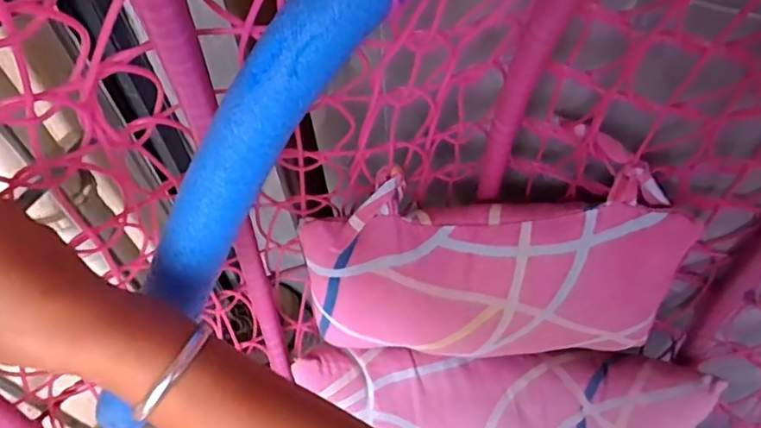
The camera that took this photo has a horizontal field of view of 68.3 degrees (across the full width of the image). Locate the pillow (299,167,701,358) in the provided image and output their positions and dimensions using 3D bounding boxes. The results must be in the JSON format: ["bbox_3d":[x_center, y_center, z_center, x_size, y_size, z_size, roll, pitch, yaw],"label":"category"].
[{"bbox_3d":[0.091,0.055,0.498,0.310,0.184,0.083,0,55,1],"label":"pillow"}]

